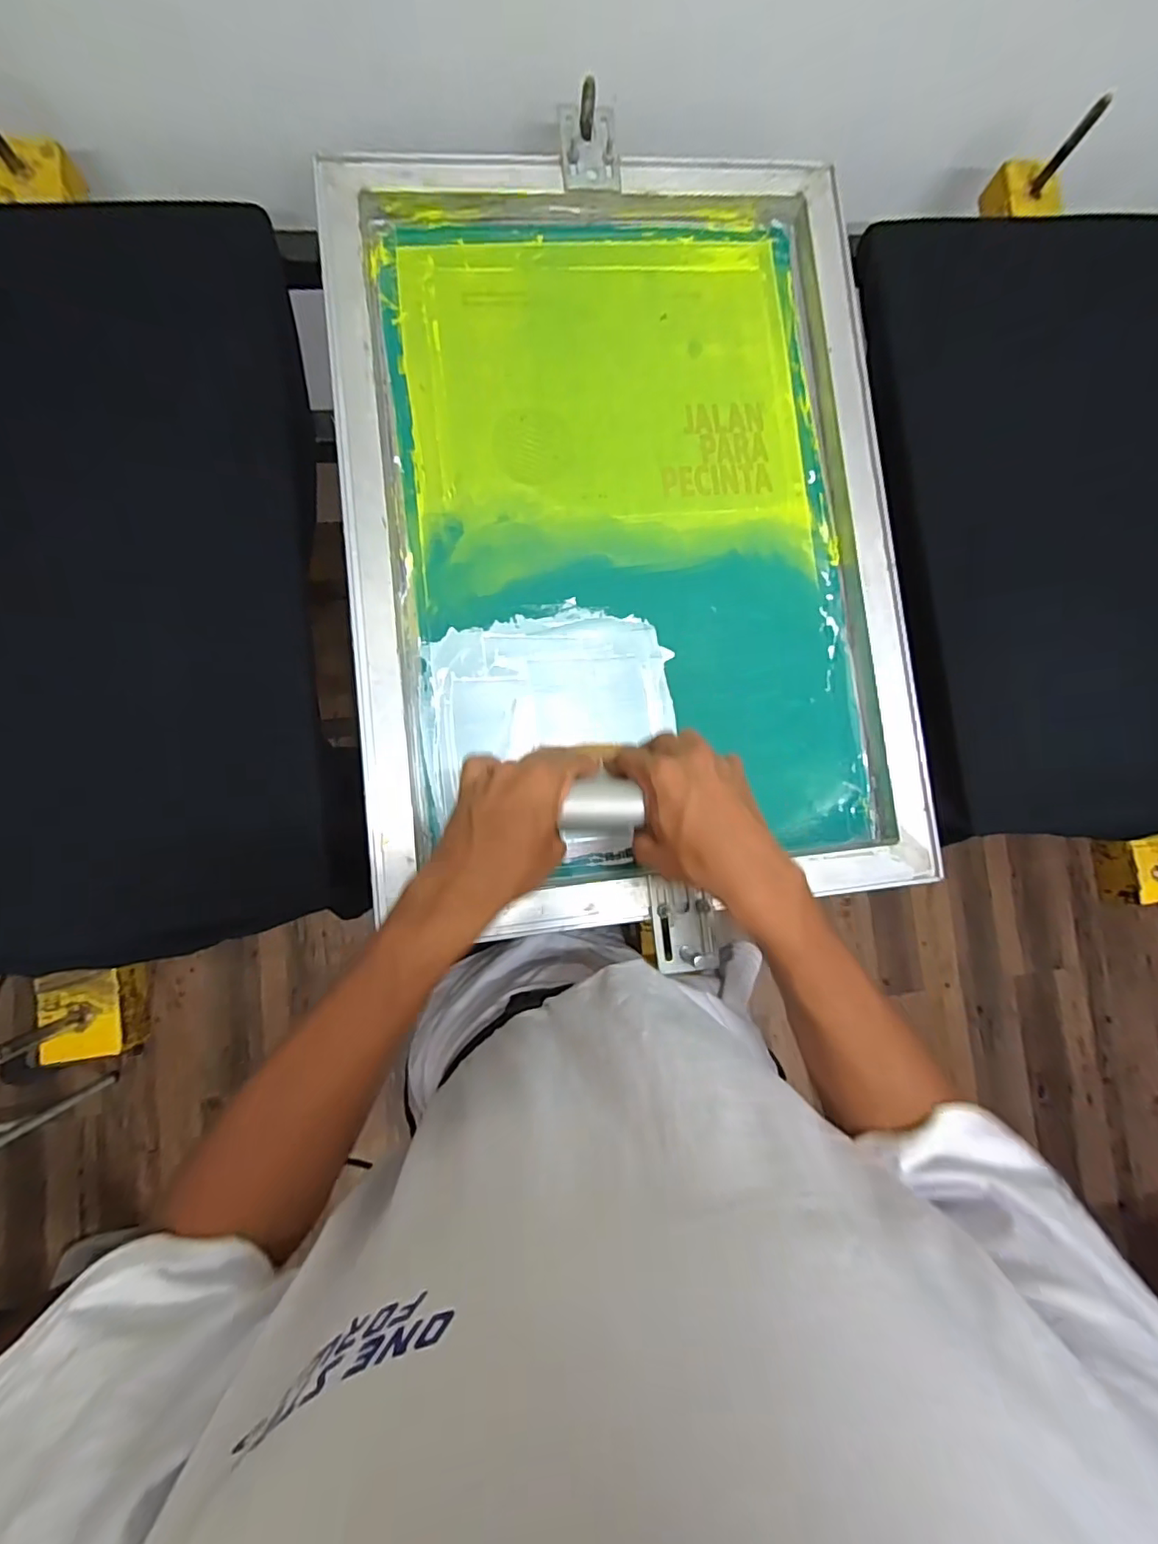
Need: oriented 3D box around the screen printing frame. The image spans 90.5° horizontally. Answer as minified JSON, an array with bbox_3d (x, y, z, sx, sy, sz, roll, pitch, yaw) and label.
[{"bbox_3d":[0.042,-0.212,0.495,0.458,0.032,0.644,-5,85,-6],"label":"screen printing frame"}]

